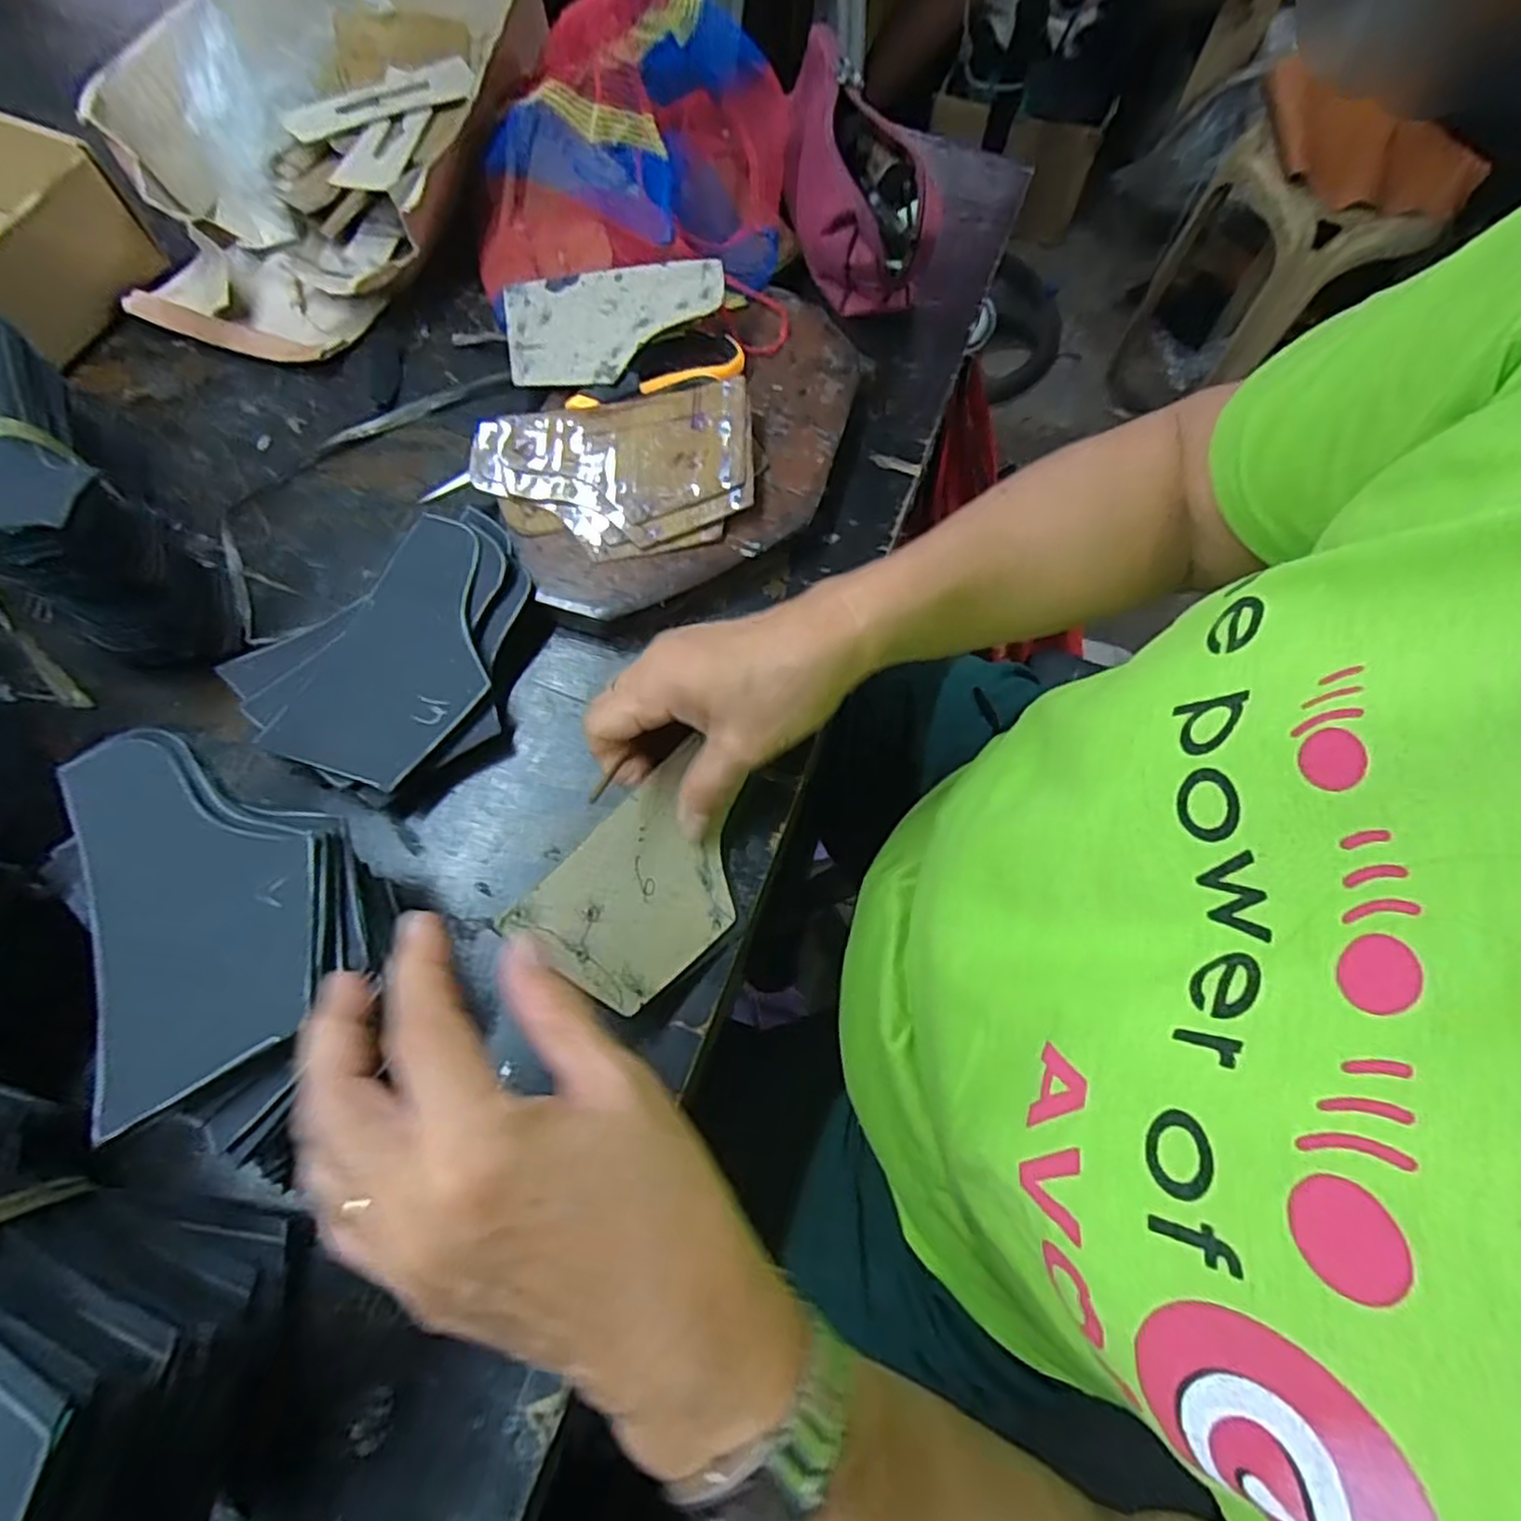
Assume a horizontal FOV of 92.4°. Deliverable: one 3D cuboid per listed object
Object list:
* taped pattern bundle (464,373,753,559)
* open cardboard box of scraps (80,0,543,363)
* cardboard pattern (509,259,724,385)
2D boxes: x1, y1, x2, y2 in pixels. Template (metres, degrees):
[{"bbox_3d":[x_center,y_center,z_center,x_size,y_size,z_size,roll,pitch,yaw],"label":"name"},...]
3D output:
[{"bbox_3d":[-0.078,-0.159,0.402,0.150,0.021,0.094,-11,69,-6],"label":"taped pattern bundle"},{"bbox_3d":[-0.290,-0.449,0.500,0.223,0.083,0.381,11,68,2],"label":"open cardboard box of scraps"},{"bbox_3d":[-0.088,-0.259,0.433,0.133,0.005,0.073,-5,81,11],"label":"cardboard pattern"}]

